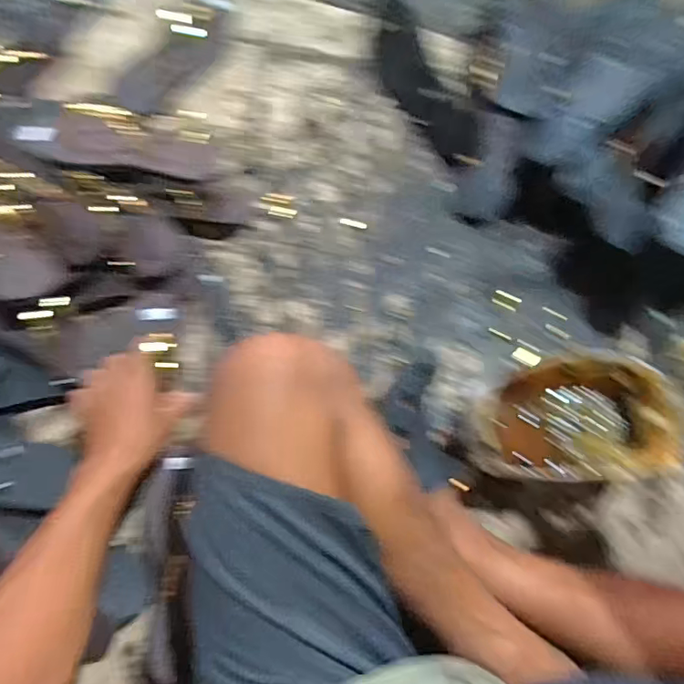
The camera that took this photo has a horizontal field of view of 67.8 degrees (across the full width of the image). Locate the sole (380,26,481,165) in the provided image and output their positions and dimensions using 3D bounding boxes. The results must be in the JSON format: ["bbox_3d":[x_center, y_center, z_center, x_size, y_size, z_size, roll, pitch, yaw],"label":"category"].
[{"bbox_3d":[0.114,-0.344,0.705,0.070,0.021,0.237,-43,67,32],"label":"sole"}]

